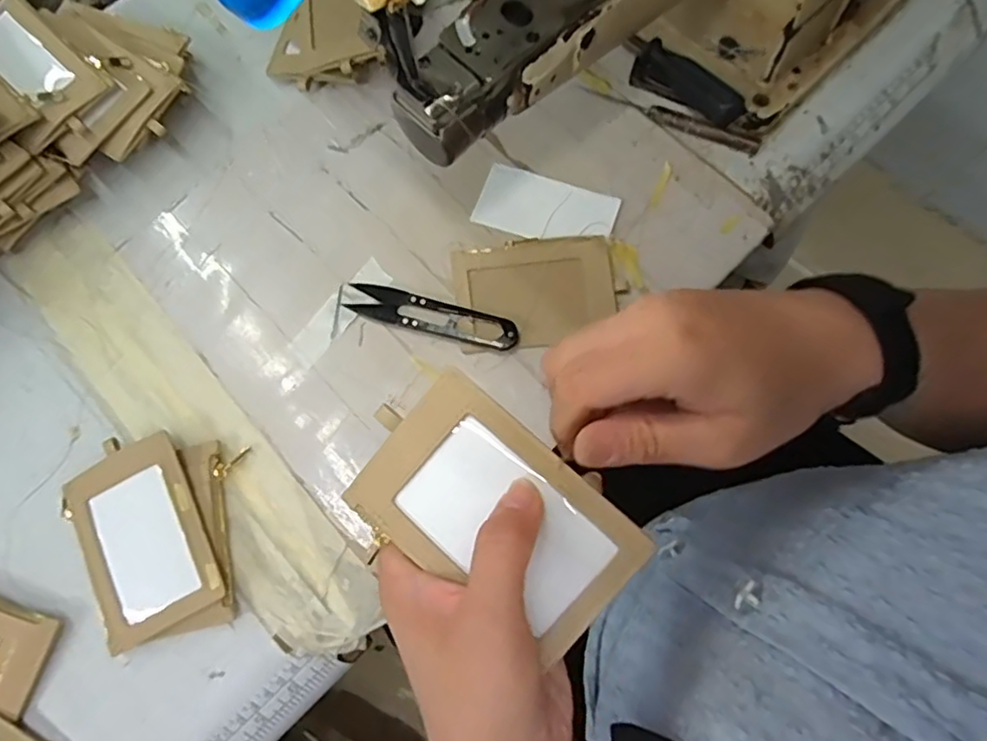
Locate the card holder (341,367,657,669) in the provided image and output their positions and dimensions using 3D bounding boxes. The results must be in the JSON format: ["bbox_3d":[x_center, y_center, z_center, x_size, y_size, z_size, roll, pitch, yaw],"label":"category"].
[{"bbox_3d":[-0.001,0.058,0.248,0.112,0.004,0.071,40,90,10],"label":"card holder"}]

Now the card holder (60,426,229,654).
[{"bbox_3d":[-0.211,0.099,0.365,0.072,0.007,0.112,-30,77,-4],"label":"card holder"}]

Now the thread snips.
[{"bbox_3d":[-0.041,-0.038,0.416,0.118,0.009,0.025,15,74,5],"label":"thread snips"}]

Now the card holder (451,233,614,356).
[{"bbox_3d":[0.029,-0.056,0.422,0.109,0.008,0.076,-3,74,0],"label":"card holder"}]

